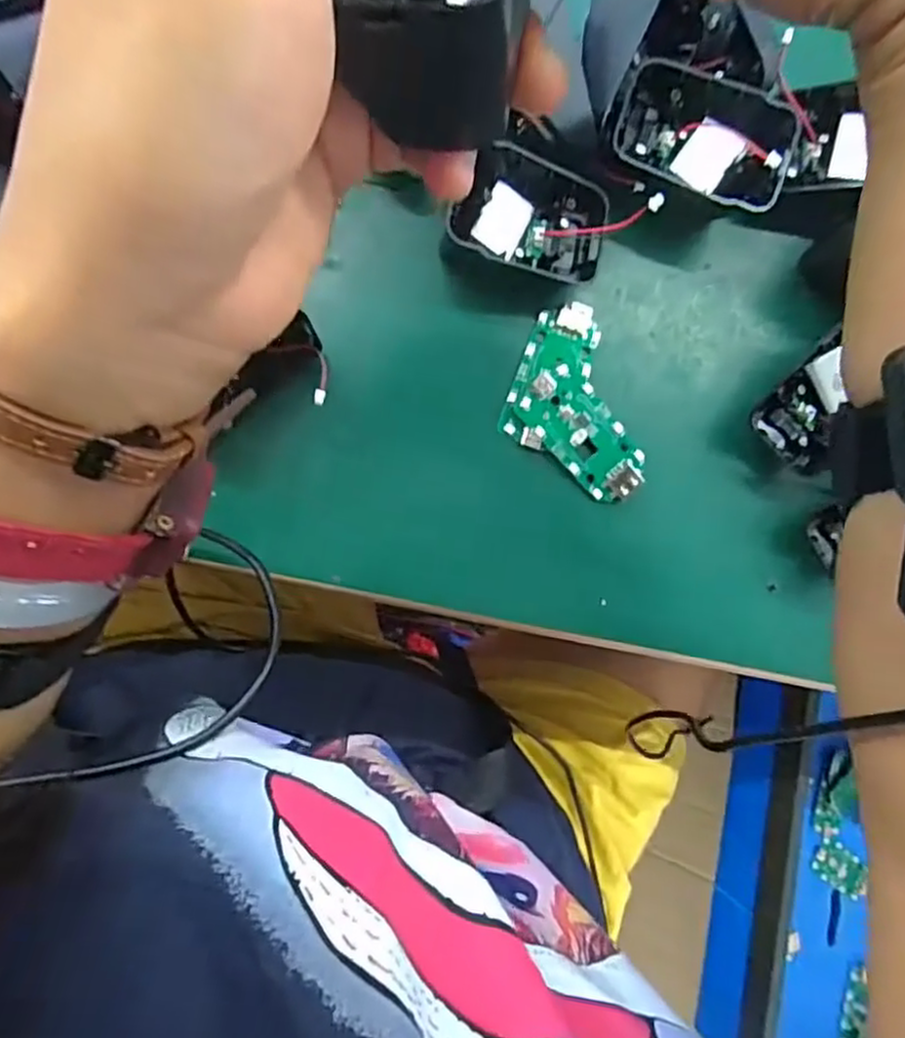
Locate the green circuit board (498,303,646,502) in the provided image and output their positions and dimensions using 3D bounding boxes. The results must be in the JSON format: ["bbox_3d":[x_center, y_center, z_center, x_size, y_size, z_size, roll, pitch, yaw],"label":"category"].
[{"bbox_3d":[0.049,-0.047,0.301,0.051,0.007,0.084,-19,88,-7],"label":"green circuit board"}]

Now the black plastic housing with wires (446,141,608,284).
[{"bbox_3d":[0.033,-0.128,0.294,0.064,0.029,0.041,14,84,-5],"label":"black plastic housing with wires"}]

